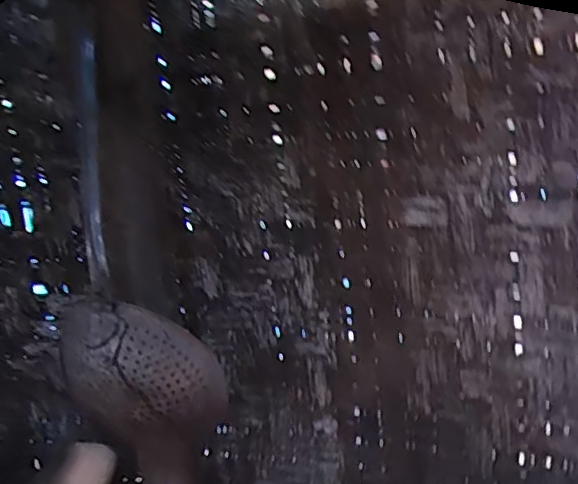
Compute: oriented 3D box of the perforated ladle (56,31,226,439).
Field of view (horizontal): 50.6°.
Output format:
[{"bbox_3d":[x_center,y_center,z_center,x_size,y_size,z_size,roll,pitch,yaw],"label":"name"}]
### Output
[{"bbox_3d":[-0.165,0.025,0.604,0.143,0.403,0.117,-12,13,-24],"label":"perforated ladle"}]

